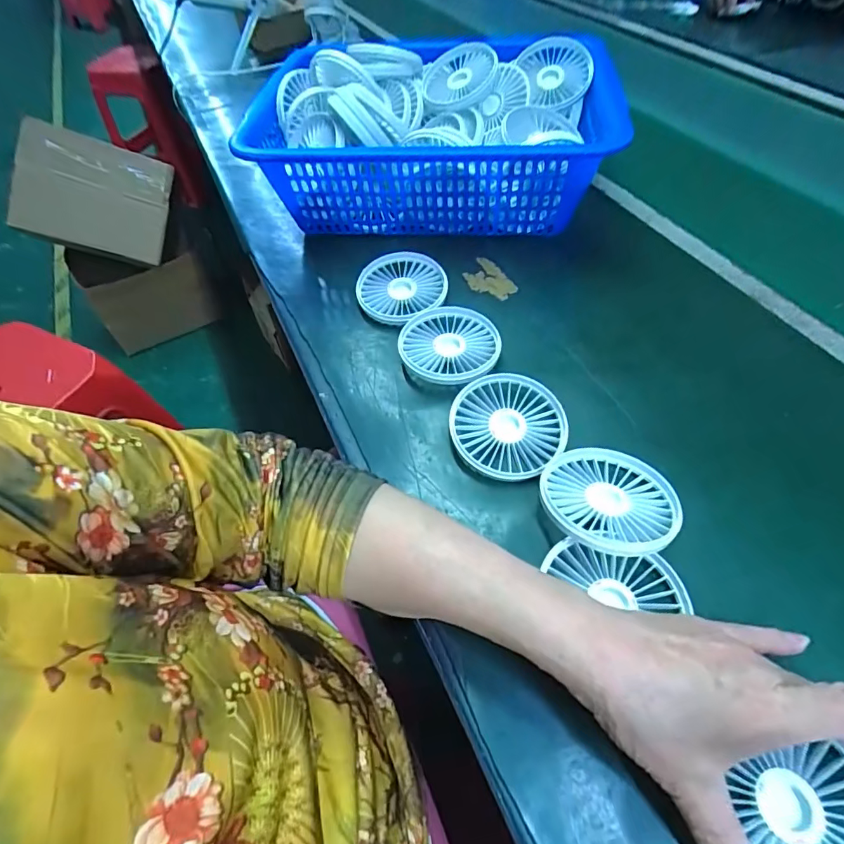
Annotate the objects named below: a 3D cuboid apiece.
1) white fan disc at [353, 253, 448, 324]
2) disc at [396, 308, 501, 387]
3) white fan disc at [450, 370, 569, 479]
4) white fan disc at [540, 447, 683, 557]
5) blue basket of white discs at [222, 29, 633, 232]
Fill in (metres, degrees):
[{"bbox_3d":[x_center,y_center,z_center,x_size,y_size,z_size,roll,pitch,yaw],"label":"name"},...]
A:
[{"bbox_3d":[-0.018,-0.134,0.466,0.082,0.023,0.084,-2,54,2],"label":"white fan disc"},{"bbox_3d":[0.027,-0.070,0.420,0.085,0.017,0.084,-2,54,2],"label":"disc"},{"bbox_3d":[0.069,0.002,0.367,0.084,0.020,0.090,-2,54,2],"label":"white fan disc"},{"bbox_3d":[0.127,0.053,0.322,0.086,0.017,0.086,2,44,-2],"label":"white fan disc"},{"bbox_3d":[0.023,-0.335,0.548,0.351,0.140,0.268,-3,54,2],"label":"blue basket of white discs"}]

